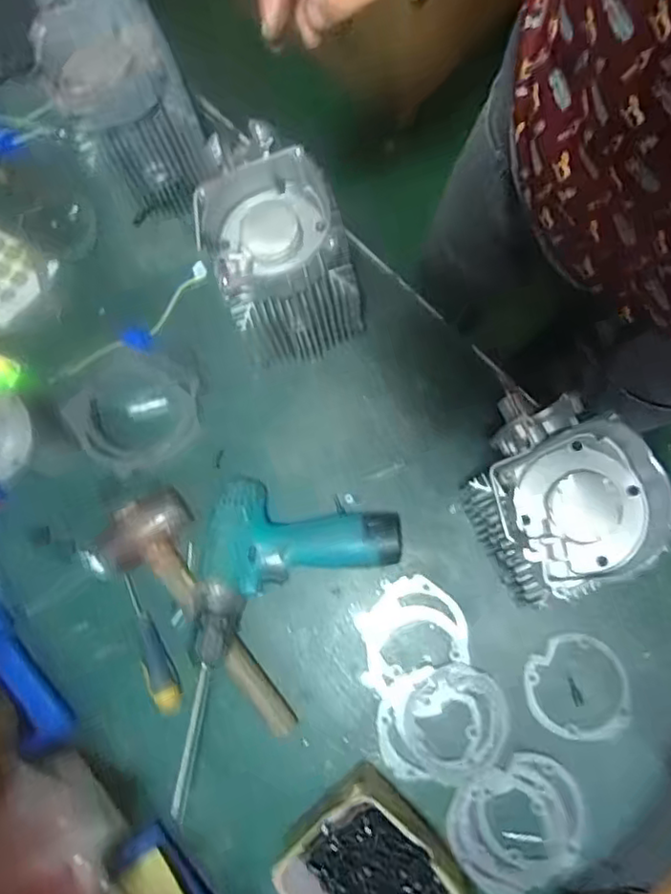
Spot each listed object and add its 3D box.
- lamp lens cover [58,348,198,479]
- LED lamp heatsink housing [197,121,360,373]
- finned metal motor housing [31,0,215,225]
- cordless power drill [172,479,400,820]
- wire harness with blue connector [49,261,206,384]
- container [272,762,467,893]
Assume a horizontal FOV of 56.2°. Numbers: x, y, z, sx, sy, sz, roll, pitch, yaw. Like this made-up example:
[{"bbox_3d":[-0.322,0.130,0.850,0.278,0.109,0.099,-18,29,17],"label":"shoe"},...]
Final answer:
[{"bbox_3d":[-0.215,-0.049,0.683,0.143,0.034,0.128,-30,70,-4],"label":"lamp lens cover"},{"bbox_3d":[-0.052,-0.170,0.628,0.128,0.204,0.139,-31,78,-3],"label":"LED lamp heatsink housing"},{"bbox_3d":[-0.224,-0.364,0.675,0.118,0.203,0.137,-23,78,0],"label":"finned metal motor housing"},{"bbox_3d":[-0.040,0.182,0.620,0.200,0.060,0.295,2,79,5],"label":"cordless power drill"},{"bbox_3d":[-0.223,-0.131,0.712,0.214,0.012,0.048,-43,79,-4],"label":"wire harness with blue connector"},{"bbox_3d":[0.034,0.381,0.549,0.121,0.090,0.150,-41,79,-4],"label":"container"}]

